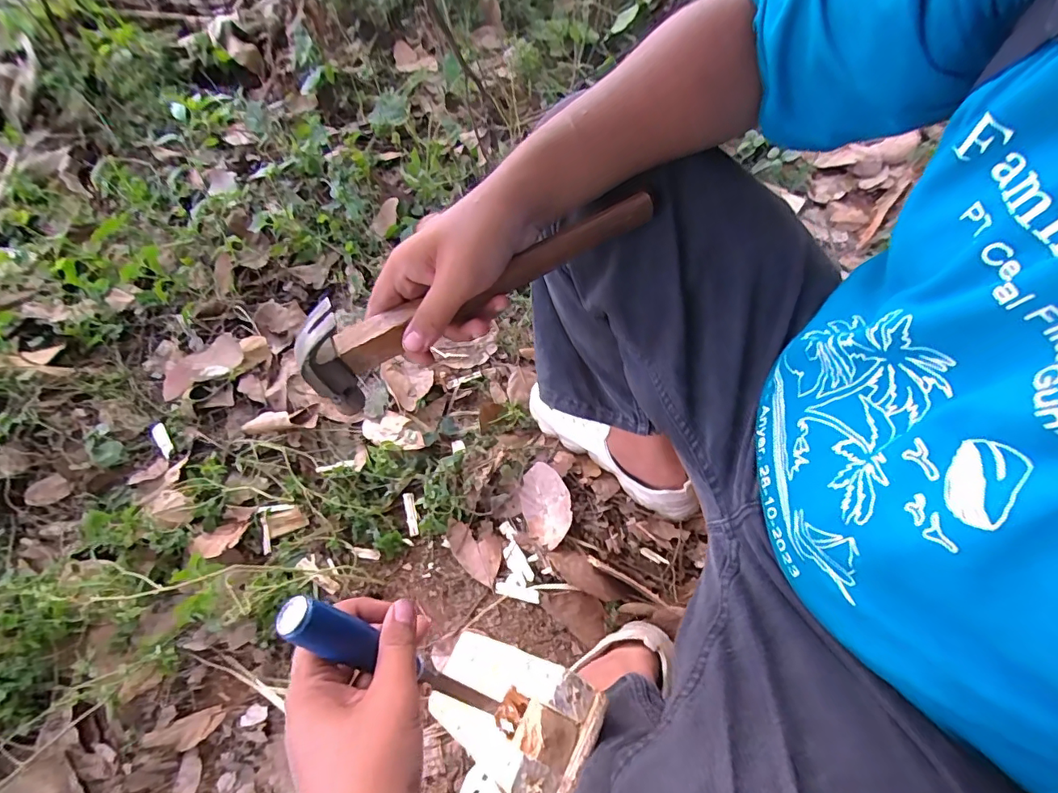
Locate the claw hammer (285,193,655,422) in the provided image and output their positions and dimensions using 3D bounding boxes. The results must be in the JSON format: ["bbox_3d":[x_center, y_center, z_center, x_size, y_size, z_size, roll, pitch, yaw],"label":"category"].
[{"bbox_3d":[-0.031,-0.080,0.363,0.275,0.084,0.026,-29,63,-5],"label":"claw hammer"}]

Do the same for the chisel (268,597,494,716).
[{"bbox_3d":[-0.078,0.185,0.344,0.023,0.231,0.023,15,60,38],"label":"chisel"}]

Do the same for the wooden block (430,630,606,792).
[{"bbox_3d":[-0.031,0.278,0.465,0.047,0.239,0.093,33,63,-16],"label":"wooden block"}]

